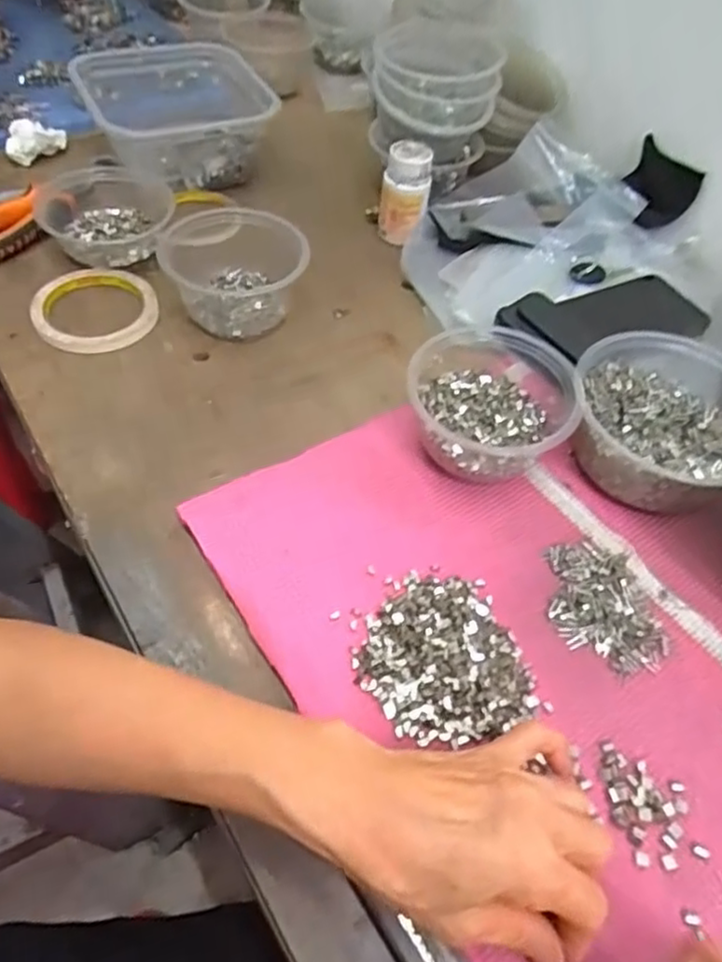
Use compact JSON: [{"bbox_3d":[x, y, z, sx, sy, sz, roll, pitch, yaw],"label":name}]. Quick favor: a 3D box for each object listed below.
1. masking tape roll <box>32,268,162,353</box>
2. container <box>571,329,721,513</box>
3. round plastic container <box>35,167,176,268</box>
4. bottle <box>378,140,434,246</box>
[{"bbox_3d":[-0.218,-0.145,0.554,0.094,0.018,0.092,3,53,-4],"label":"masking tape roll"},{"bbox_3d":[0.215,-0.042,0.473,0.128,0.064,0.125,3,53,-4],"label":"container"},{"bbox_3d":[-0.226,-0.239,0.599,0.114,0.041,0.121,-17,57,-18],"label":"round plastic container"},{"bbox_3d":[0.041,-0.269,0.631,0.045,0.082,0.045,9,53,2],"label":"bottle"}]

